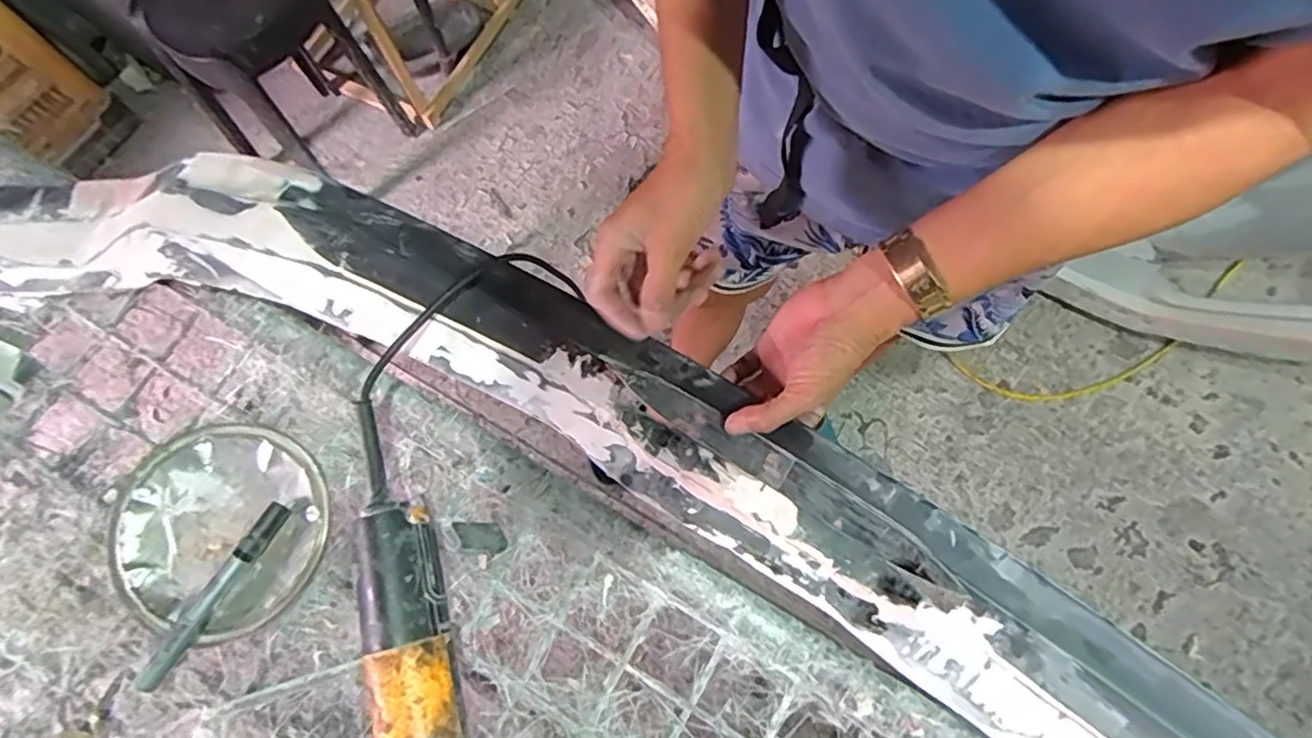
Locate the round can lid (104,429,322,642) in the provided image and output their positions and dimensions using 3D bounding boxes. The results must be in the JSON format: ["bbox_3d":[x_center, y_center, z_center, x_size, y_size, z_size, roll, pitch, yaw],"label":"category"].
[{"bbox_3d":[-0.321,0.118,0.484,0.145,0.017,0.148,0,74,1],"label":"round can lid"}]

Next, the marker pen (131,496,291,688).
[{"bbox_3d":[-0.313,0.160,0.468,0.015,0.019,0.141,30,77,9],"label":"marker pen"}]

